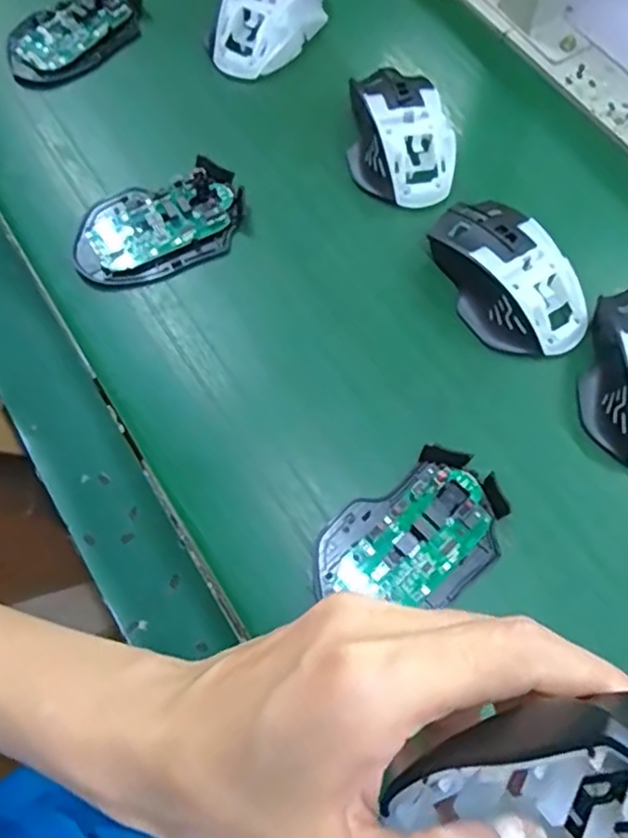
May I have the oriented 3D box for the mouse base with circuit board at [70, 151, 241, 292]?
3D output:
[{"bbox_3d":[-0.102,-0.128,0.430,0.112,0.019,0.071,-17,69,-7],"label":"mouse base with circuit board"}]

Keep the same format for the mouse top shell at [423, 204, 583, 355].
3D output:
[{"bbox_3d":[0.119,-0.091,0.402,0.065,0.033,0.114,-35,72,-13],"label":"mouse top shell"}]

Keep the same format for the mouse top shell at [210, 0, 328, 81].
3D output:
[{"bbox_3d":[-0.035,-0.306,0.492,0.070,0.039,0.104,24,70,9],"label":"mouse top shell"}]

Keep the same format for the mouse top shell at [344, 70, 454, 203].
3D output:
[{"bbox_3d":[0.059,-0.201,0.449,0.074,0.036,0.112,-13,68,-5],"label":"mouse top shell"}]

